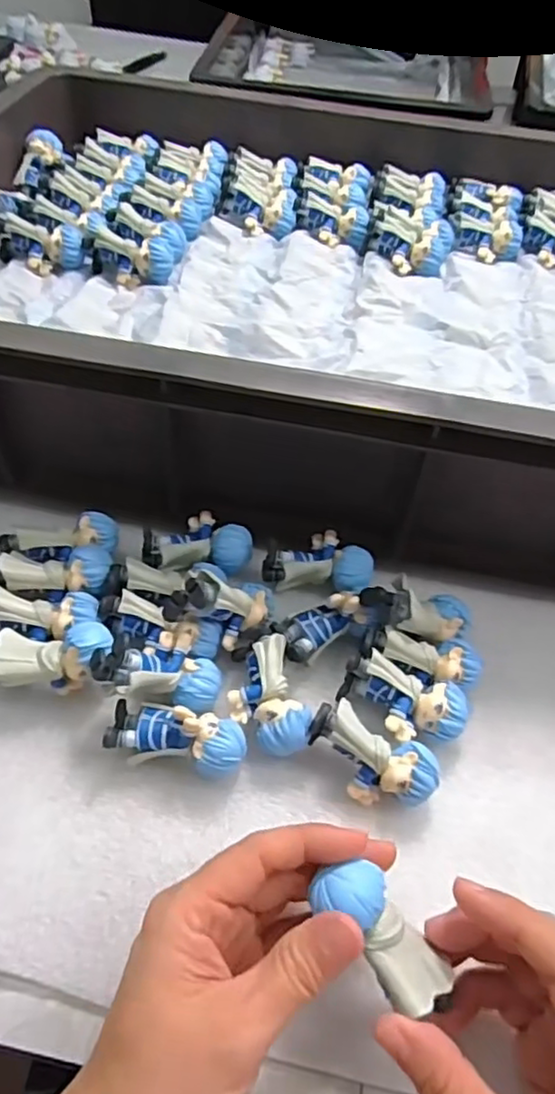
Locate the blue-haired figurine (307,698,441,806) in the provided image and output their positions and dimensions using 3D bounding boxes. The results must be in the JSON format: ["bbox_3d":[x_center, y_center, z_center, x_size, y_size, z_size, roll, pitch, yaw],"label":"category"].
[{"bbox_3d":[0.044,0.101,0.305,0.061,0.032,0.032,27,55,16],"label":"blue-haired figurine"}]

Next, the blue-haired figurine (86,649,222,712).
[{"bbox_3d":[-0.057,0.063,0.311,0.061,0.023,0.026,16,51,-26],"label":"blue-haired figurine"}]

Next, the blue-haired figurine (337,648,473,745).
[{"bbox_3d":[0.062,0.081,0.325,0.062,0.028,0.033,21,53,11],"label":"blue-haired figurine"}]

